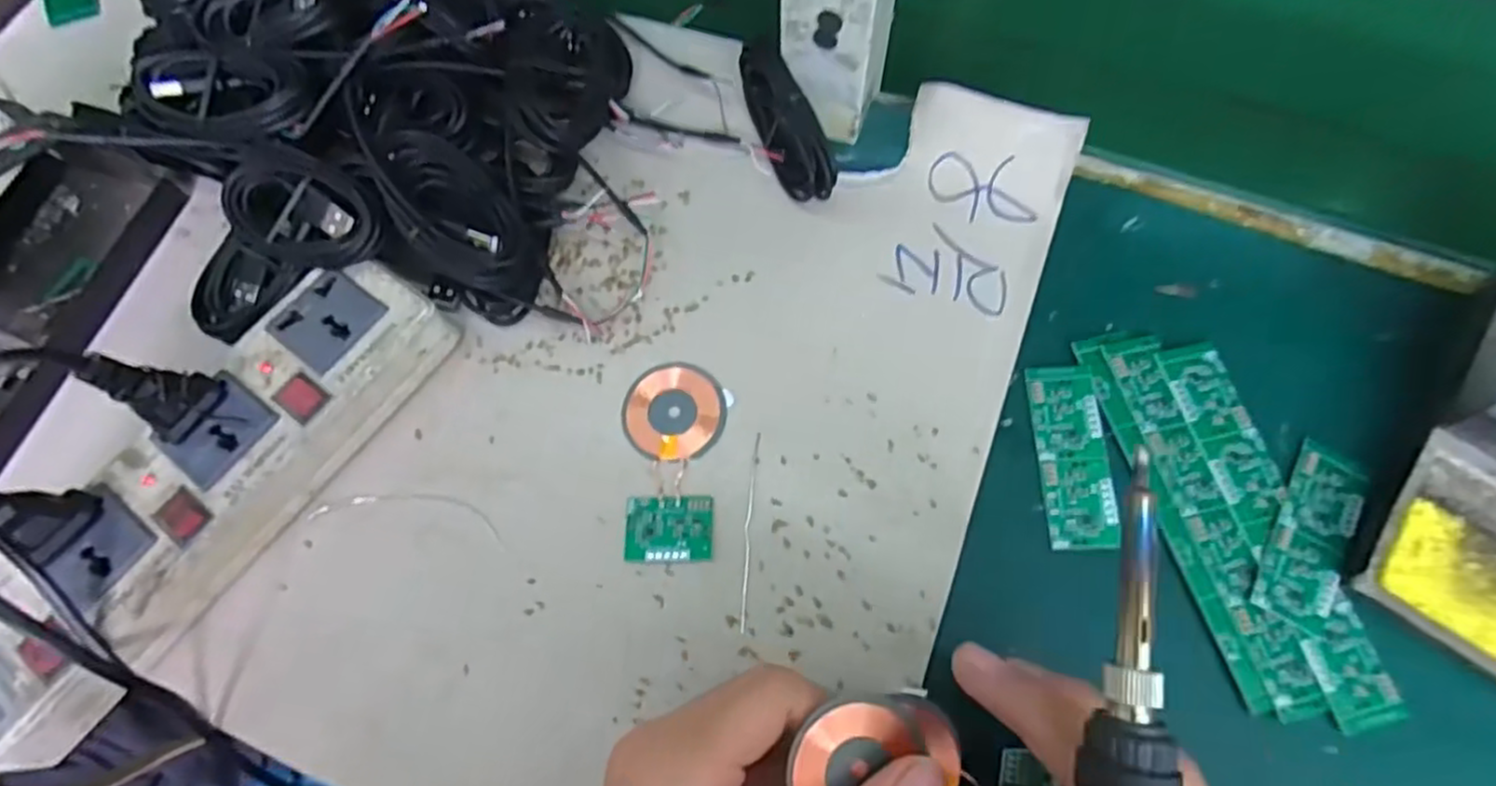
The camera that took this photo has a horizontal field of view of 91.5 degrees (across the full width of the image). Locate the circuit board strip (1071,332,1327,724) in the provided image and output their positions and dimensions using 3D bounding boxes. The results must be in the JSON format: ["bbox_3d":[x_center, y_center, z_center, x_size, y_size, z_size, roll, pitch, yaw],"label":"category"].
[{"bbox_3d":[0.168,0.043,0.274,0.032,0.004,0.147,-16,70,-4],"label":"circuit board strip"}]

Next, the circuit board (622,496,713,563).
[{"bbox_3d":[-0.030,0.052,0.280,0.033,0.004,0.025,-1,70,2],"label":"circuit board"}]

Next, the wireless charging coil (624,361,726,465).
[{"bbox_3d":[-0.030,0.007,0.295,0.041,0.008,0.040,-1,75,2],"label":"wireless charging coil"}]

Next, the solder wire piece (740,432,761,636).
[{"bbox_3d":[0.000,0.051,0.279,0.004,0.004,0.076,4,70,4],"label":"solder wire piece"}]

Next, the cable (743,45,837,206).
[{"bbox_3d":[0.016,-0.118,0.321,0.015,0.042,0.075,-23,70,-6],"label":"cable"}]

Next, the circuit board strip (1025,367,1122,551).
[{"bbox_3d":[0.127,0.023,0.283,0.026,0.004,0.072,-1,70,2],"label":"circuit board strip"}]

